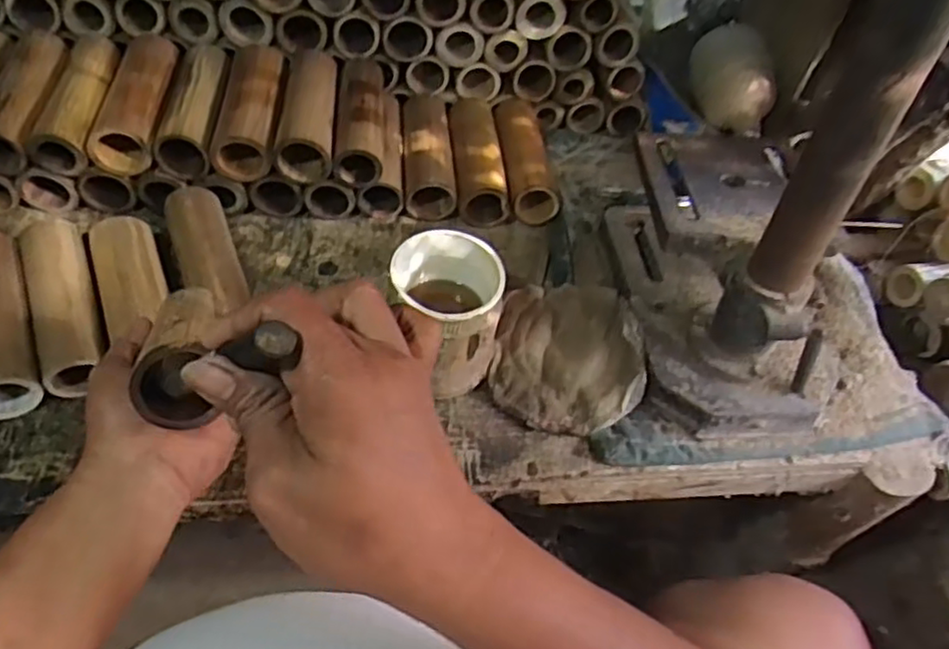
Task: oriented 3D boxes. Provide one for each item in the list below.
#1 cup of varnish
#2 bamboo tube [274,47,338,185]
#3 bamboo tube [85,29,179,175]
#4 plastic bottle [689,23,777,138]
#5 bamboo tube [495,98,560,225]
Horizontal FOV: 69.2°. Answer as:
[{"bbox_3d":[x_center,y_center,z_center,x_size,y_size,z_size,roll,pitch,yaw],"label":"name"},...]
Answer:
[{"bbox_3d":[-0.024,-0.009,0.608,0.092,0.110,0.098,3,52,-4],"label":"cup of varnish"},{"bbox_3d":[-0.179,-0.233,0.750,0.059,0.056,0.179,1,52,-5],"label":"bamboo tube"},{"bbox_3d":[-0.351,-0.240,0.729,0.062,0.056,0.180,1,52,-5],"label":"bamboo tube"},{"bbox_3d":[0.328,-0.308,0.870,0.088,0.087,0.121,-1,52,-7],"label":"plastic bottle"},{"bbox_3d":[0.062,-0.201,0.813,0.065,0.058,0.183,-1,52,-7],"label":"bamboo tube"}]

